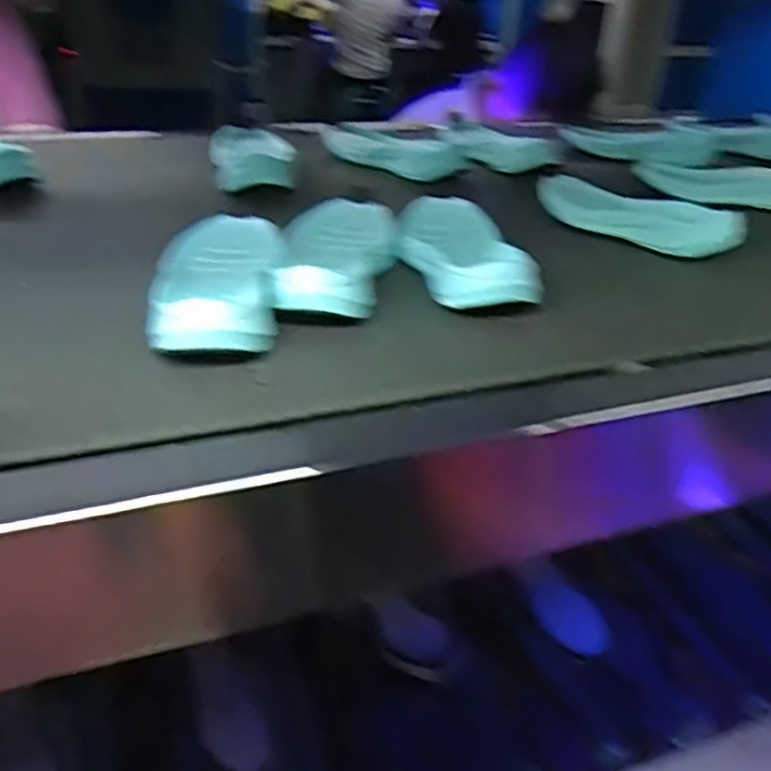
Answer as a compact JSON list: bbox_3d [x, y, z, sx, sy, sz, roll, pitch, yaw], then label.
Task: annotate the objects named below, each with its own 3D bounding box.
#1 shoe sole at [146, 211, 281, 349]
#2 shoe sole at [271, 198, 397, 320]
[{"bbox_3d":[-0.115,-0.074,0.516,0.080,0.040,0.183,0,30,-5],"label":"shoe sole"},{"bbox_3d":[-0.038,-0.103,0.578,0.085,0.036,0.207,4,29,1],"label":"shoe sole"}]

